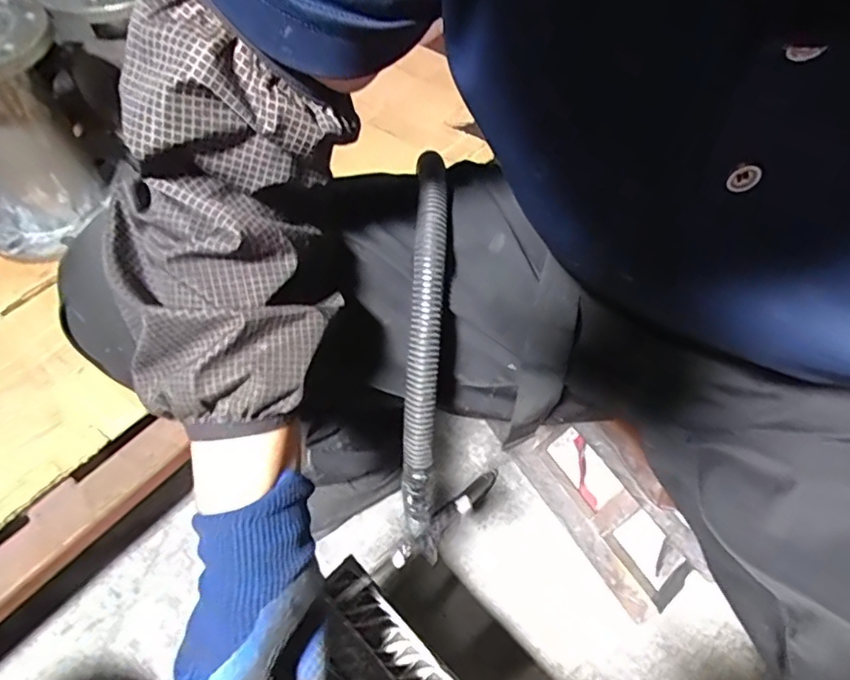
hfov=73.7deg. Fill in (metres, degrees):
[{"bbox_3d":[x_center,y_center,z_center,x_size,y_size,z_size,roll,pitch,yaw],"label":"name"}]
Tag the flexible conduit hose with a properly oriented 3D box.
[{"bbox_3d":[0.000,0.007,0.399,0.026,0.079,0.279,4,96,6],"label":"flexible conduit hose"}]

